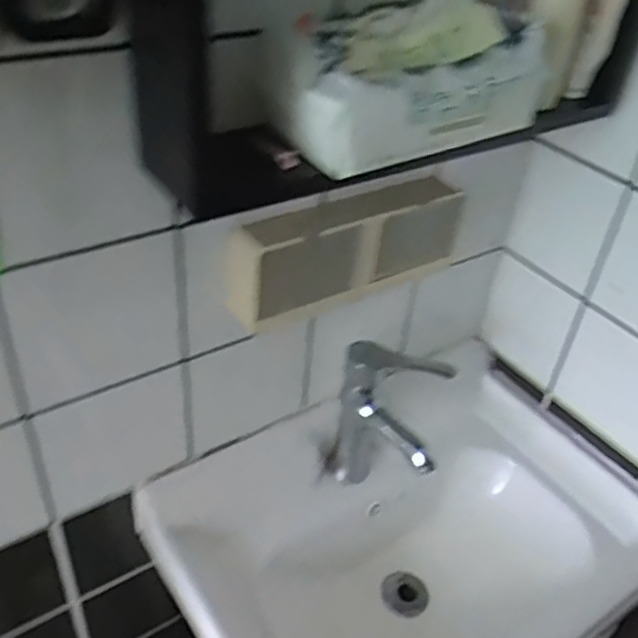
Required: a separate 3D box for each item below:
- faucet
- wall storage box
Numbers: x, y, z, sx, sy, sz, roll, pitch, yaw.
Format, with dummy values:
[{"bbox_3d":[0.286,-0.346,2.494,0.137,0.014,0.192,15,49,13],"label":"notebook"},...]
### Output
[{"bbox_3d":[0.074,0.127,0.778,0.132,0.189,0.091,18,39,15],"label":"faucet"},{"bbox_3d":[0.032,-0.067,0.665,0.261,0.095,0.053,-17,43,-26],"label":"wall storage box"}]

